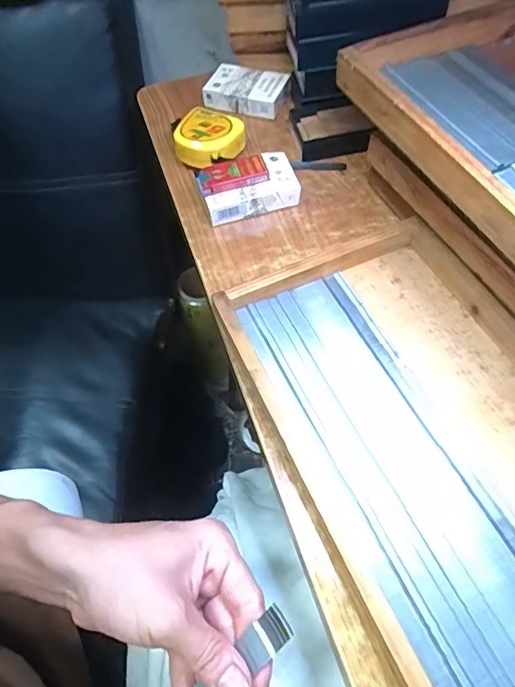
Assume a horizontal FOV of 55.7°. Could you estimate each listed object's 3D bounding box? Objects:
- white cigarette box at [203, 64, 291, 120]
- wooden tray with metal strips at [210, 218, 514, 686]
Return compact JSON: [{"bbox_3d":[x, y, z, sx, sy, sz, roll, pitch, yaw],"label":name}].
[{"bbox_3d":[-0.011,-0.291,0.561,0.086,0.023,0.062,14,59,12],"label":"white cigarette box"},{"bbox_3d":[0.142,0.093,0.314,0.199,0.034,0.417,-22,59,-10],"label":"wooden tray with metal strips"}]

